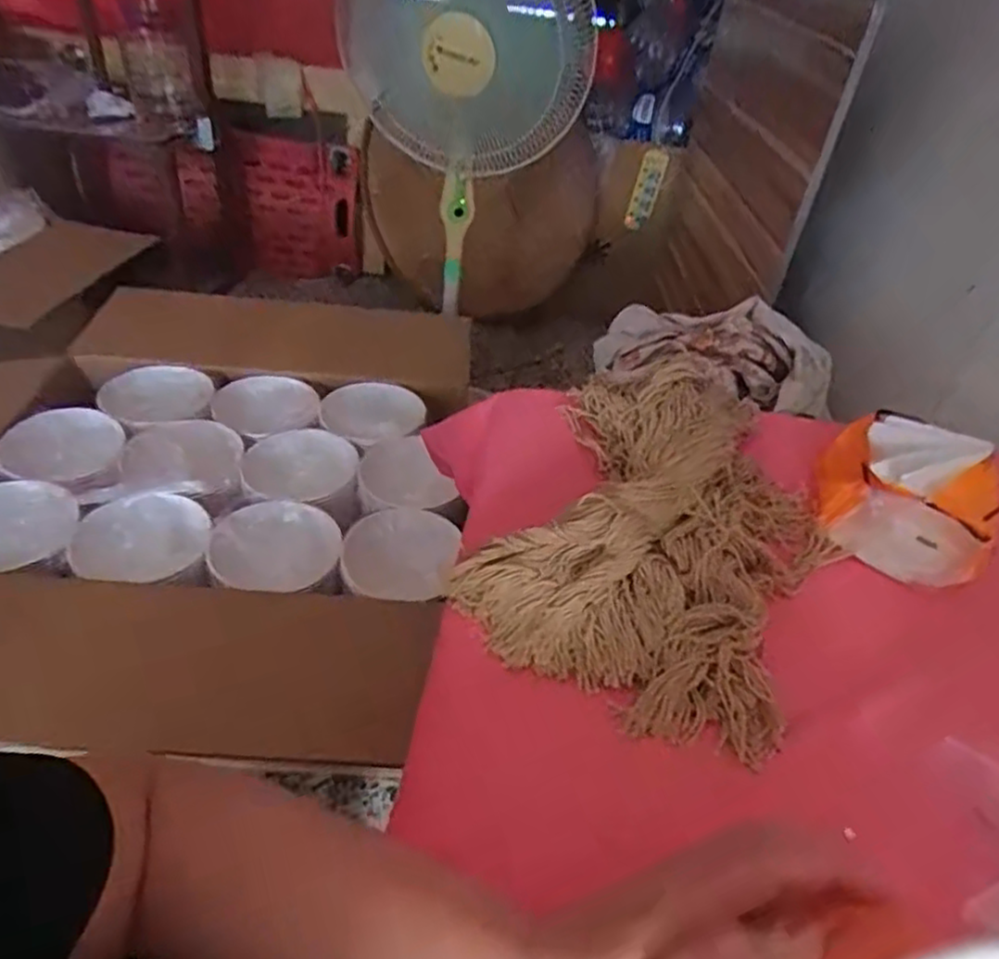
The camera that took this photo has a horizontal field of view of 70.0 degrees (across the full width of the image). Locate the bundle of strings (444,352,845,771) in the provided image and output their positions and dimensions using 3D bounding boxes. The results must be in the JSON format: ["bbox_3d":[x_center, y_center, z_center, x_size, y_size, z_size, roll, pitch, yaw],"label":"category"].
[{"bbox_3d":[0.127,0.021,0.530,0.218,0.055,0.327,20,42,16],"label":"bundle of strings"}]

